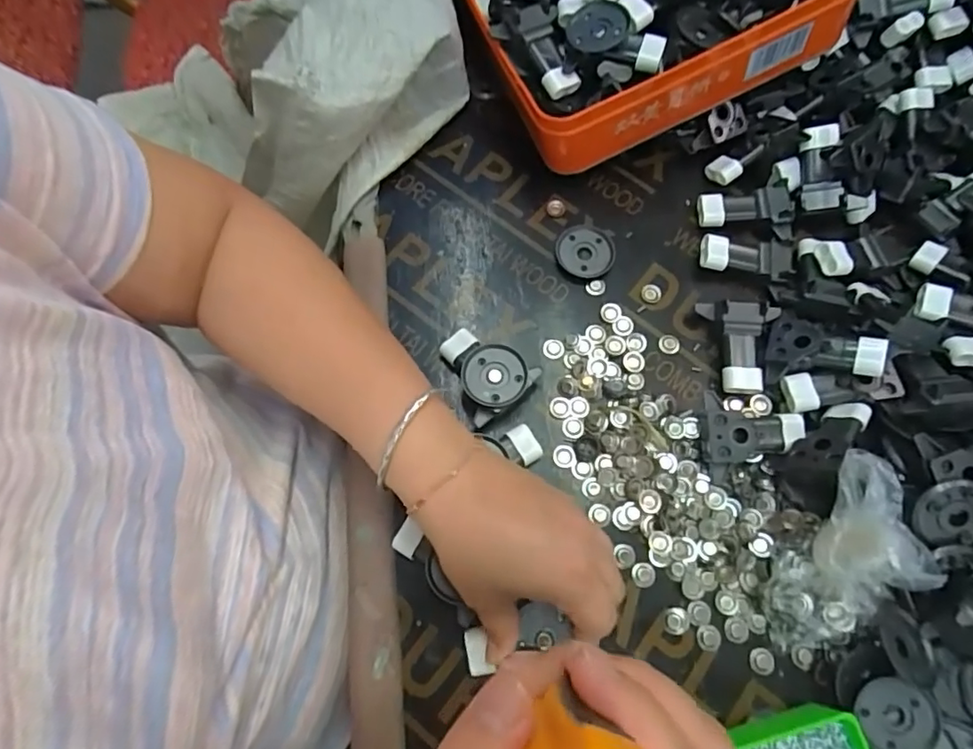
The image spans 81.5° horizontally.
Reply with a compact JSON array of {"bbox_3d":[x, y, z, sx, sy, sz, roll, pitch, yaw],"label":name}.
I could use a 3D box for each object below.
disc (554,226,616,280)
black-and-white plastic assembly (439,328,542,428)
[{"bbox_3d":[0.074,-0.092,0.421,0.043,0.005,0.042,0,71,0],"label":"disc"},{"bbox_3d":[0.001,-0.005,0.381,0.050,0.029,0.065,-30,74,-10],"label":"black-and-white plastic assembly"}]

